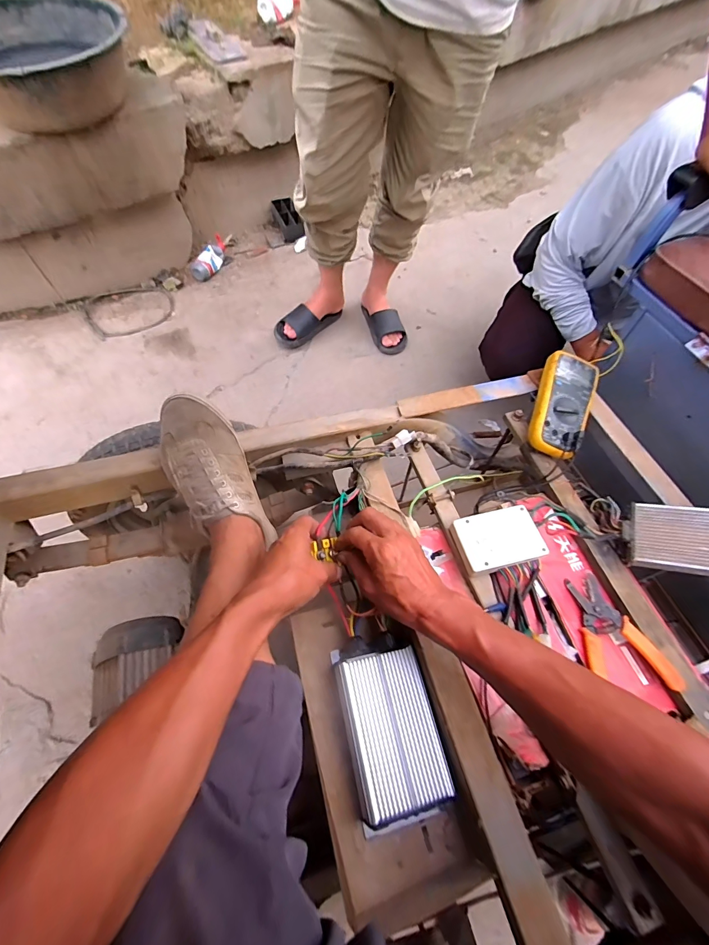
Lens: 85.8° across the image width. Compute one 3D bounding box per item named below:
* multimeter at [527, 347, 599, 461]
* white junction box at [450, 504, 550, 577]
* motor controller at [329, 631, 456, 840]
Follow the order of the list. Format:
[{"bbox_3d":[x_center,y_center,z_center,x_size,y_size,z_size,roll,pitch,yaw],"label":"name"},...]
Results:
[{"bbox_3d":[0.343,-0.110,0.622,0.087,0.033,0.172,20,77,7],"label":"multimeter"},{"bbox_3d":[0.205,0.097,0.552,0.117,0.033,0.082,-12,65,-9],"label":"white junction box"},{"bbox_3d":[0.039,0.284,0.437,0.100,0.054,0.182,-11,64,-9],"label":"motor controller"}]

